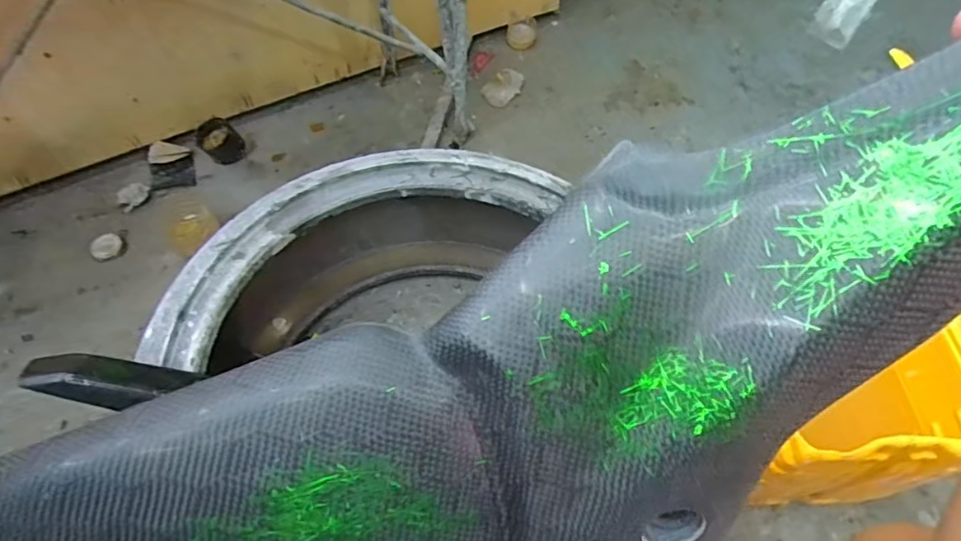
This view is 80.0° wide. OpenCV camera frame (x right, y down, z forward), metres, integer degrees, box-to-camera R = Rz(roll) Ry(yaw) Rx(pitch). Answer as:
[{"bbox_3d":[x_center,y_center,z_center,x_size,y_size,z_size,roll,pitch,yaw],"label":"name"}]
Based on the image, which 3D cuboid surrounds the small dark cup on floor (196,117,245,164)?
[{"bbox_3d":[-0.457,-0.225,1.011,0.067,0.065,0.059,-28,63,-18],"label":"small dark cup on floor"}]

